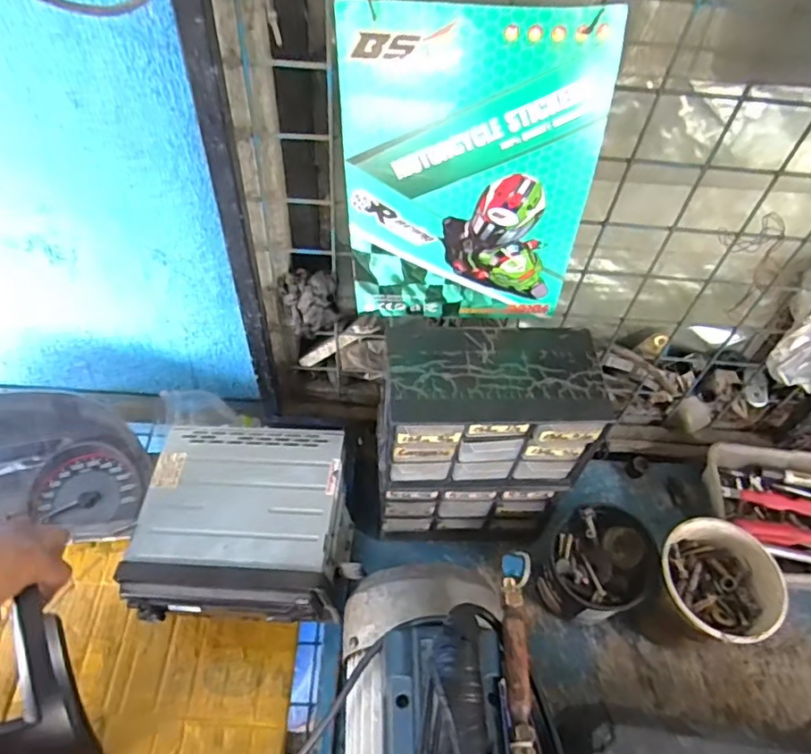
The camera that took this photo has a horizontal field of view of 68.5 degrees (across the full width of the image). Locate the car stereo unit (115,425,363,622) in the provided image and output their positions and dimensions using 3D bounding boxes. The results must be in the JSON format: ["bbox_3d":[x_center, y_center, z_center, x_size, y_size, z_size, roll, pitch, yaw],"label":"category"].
[{"bbox_3d":[-0.147,0.133,0.560,0.190,0.069,0.174,4,54,-2],"label":"car stereo unit"}]

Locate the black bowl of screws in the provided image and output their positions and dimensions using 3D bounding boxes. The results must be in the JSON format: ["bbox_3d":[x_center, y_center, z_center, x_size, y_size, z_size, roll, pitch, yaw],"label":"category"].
[{"bbox_3d":[0.186,0.189,0.590,0.109,0.081,0.094,-12,56,-14],"label":"black bowl of screws"}]

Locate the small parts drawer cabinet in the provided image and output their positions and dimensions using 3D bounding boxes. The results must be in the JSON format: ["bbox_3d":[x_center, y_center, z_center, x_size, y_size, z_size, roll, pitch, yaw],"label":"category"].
[{"bbox_3d":[0.068,0.057,0.569,0.173,0.226,0.099,2,54,-3],"label":"small parts drawer cabinet"}]

